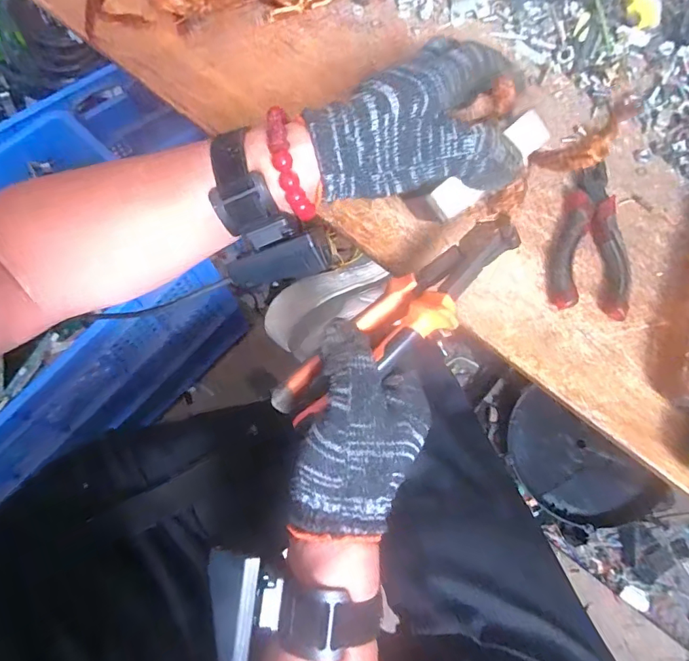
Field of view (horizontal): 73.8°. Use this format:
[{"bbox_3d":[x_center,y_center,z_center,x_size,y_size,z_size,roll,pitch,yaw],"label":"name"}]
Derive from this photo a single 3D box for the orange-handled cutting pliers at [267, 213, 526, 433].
[{"bbox_3d":[0.032,-0.003,0.303,0.193,0.028,0.046,-39,76,6],"label":"orange-handled cutting pliers"}]

